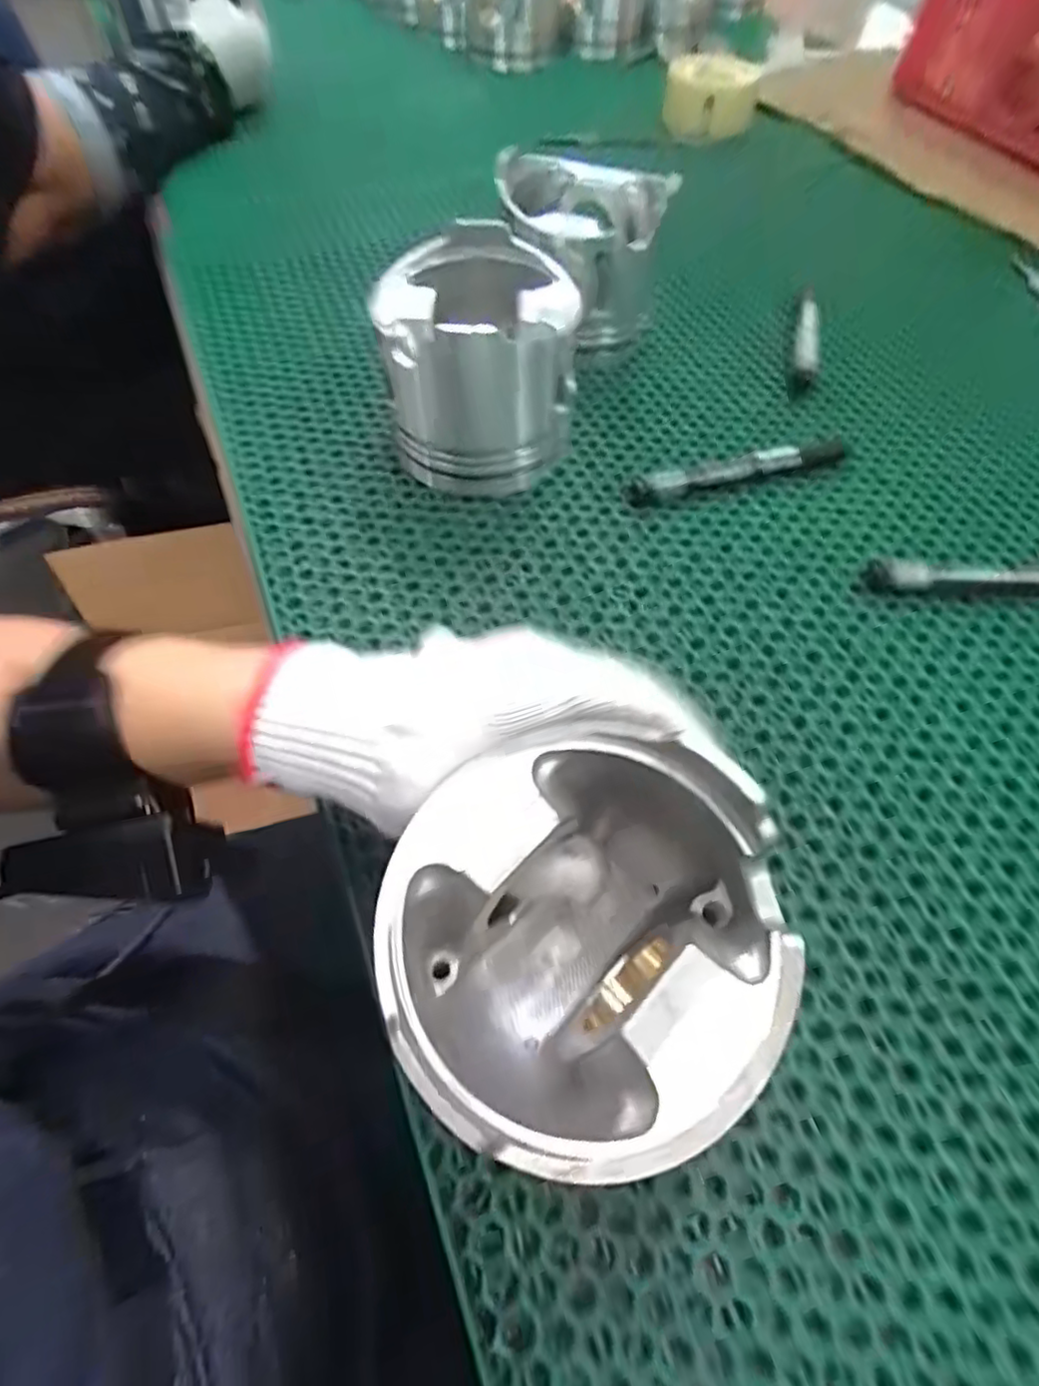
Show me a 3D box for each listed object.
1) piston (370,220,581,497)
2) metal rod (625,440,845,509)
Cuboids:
[{"bbox_3d":[-0.023,-0.190,0.366,0.104,0.099,0.108,-2,59,-2],"label":"piston"},{"bbox_3d":[0.140,-0.141,0.387,0.155,0.019,0.021,-16,61,-10],"label":"metal rod"}]

